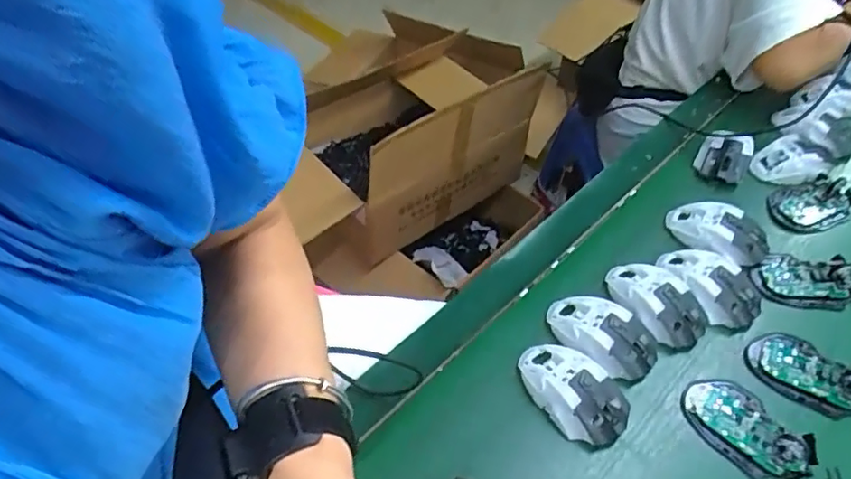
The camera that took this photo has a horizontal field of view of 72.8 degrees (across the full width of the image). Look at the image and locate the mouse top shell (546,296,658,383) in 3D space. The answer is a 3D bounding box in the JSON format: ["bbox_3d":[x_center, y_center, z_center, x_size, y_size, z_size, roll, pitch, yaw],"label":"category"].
[{"bbox_3d":[0.185,0.098,0.603,0.112,0.031,0.065,37,59,24],"label":"mouse top shell"}]

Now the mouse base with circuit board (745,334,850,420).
[{"bbox_3d":[0.390,0.133,0.582,0.114,0.023,0.066,31,57,21],"label":"mouse base with circuit board"}]

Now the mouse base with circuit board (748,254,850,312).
[{"bbox_3d":[0.436,0.045,0.660,0.118,0.021,0.068,8,52,3],"label":"mouse base with circuit board"}]

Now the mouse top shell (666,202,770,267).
[{"bbox_3d":[0.352,-0.010,0.696,0.113,0.033,0.071,33,57,21],"label":"mouse top shell"}]

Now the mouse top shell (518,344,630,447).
[{"bbox_3d":[0.143,0.147,0.565,0.115,0.037,0.067,37,59,24],"label":"mouse top shell"}]

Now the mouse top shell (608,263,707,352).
[{"bbox_3d":[0.256,0.065,0.633,0.067,0.031,0.111,-24,57,-20],"label":"mouse top shell"}]

